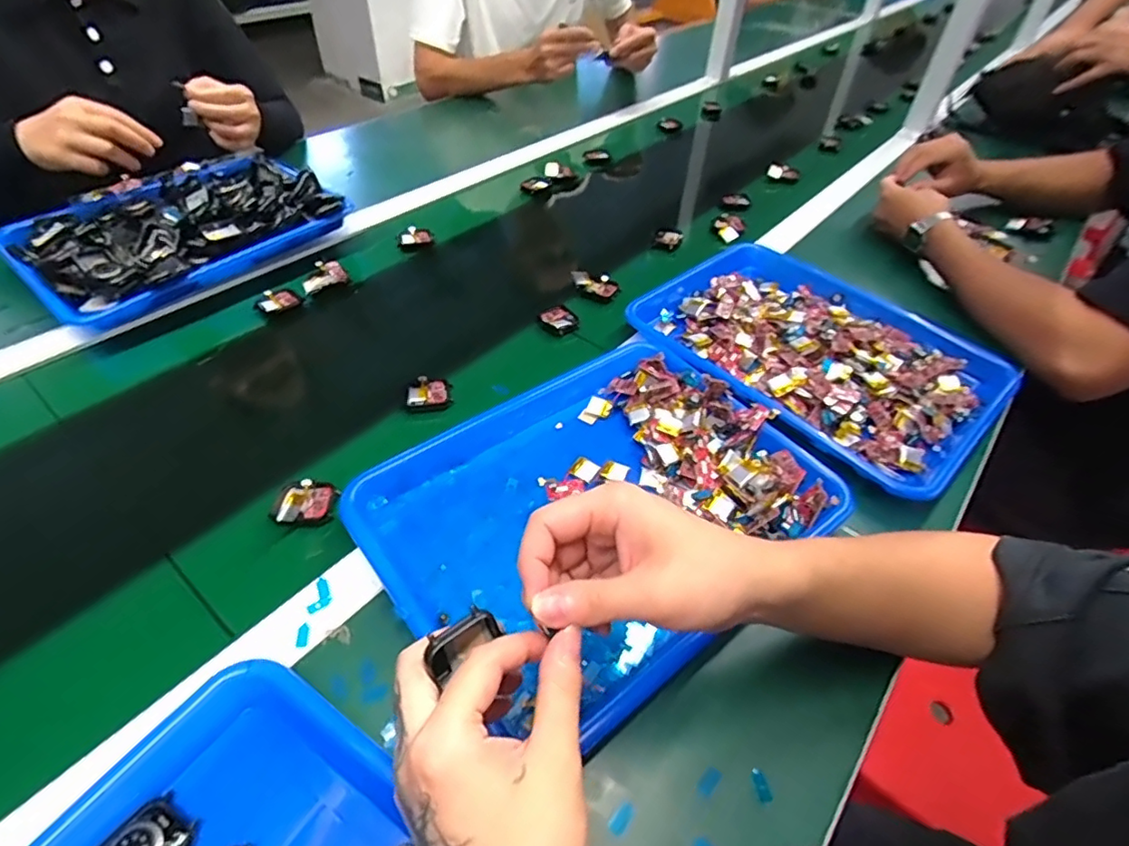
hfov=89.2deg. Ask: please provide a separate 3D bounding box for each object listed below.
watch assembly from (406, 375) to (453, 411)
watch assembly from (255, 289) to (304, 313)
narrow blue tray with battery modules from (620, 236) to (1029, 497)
[{"bbox_3d":[-0.130,-0.030,0.550,0.042,0.009,0.040,-3,47,-9],"label":"watch assembly"},{"bbox_3d":[-0.322,-0.138,0.645,0.047,0.015,0.028,-25,54,-27],"label":"watch assembly"},{"bbox_3d":[0.258,-0.080,0.608,0.253,0.043,0.353,-32,57,-31],"label":"narrow blue tray with battery modules"}]

